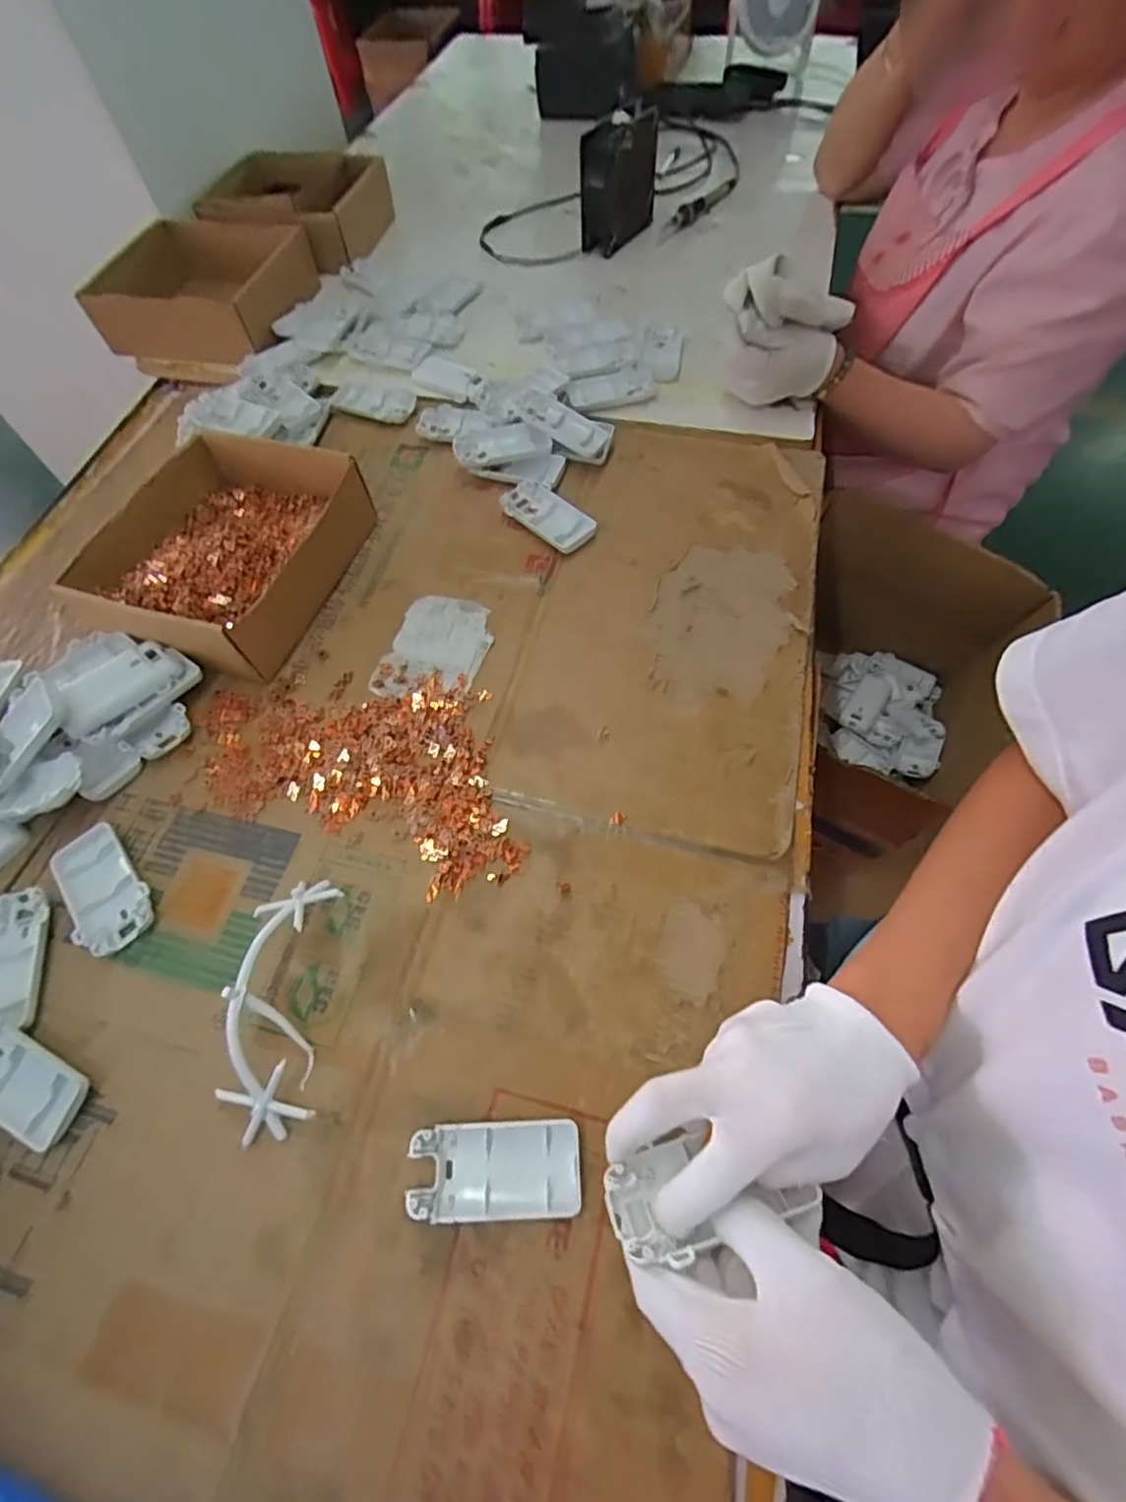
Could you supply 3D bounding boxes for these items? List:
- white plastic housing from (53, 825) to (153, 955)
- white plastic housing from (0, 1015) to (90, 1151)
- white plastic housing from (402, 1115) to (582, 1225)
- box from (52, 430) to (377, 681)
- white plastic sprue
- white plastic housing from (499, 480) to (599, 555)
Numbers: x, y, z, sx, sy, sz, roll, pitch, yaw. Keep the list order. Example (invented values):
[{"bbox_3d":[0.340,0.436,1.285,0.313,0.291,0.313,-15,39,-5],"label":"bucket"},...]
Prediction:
[{"bbox_3d":[-0.325,0.098,0.444,0.050,0.011,0.094,-40,69,-17],"label":"white plastic housing"},{"bbox_3d":[-0.340,0.200,0.388,0.095,0.021,0.046,25,66,13],"label":"white plastic housing"},{"bbox_3d":[-0.038,0.238,0.358,0.095,0.013,0.046,-2,63,0],"label":"white plastic housing"},{"bbox_3d":[-0.301,-0.185,0.562,0.186,0.057,0.216,17,65,10],"label":"box"},{"bbox_3d":[-0.174,0.154,0.389,0.052,0.045,0.148,1,63,2],"label":"white plastic sprue"},{"bbox_3d":[-0.016,-0.226,0.603,0.099,0.016,0.044,40,70,19],"label":"white plastic housing"}]

